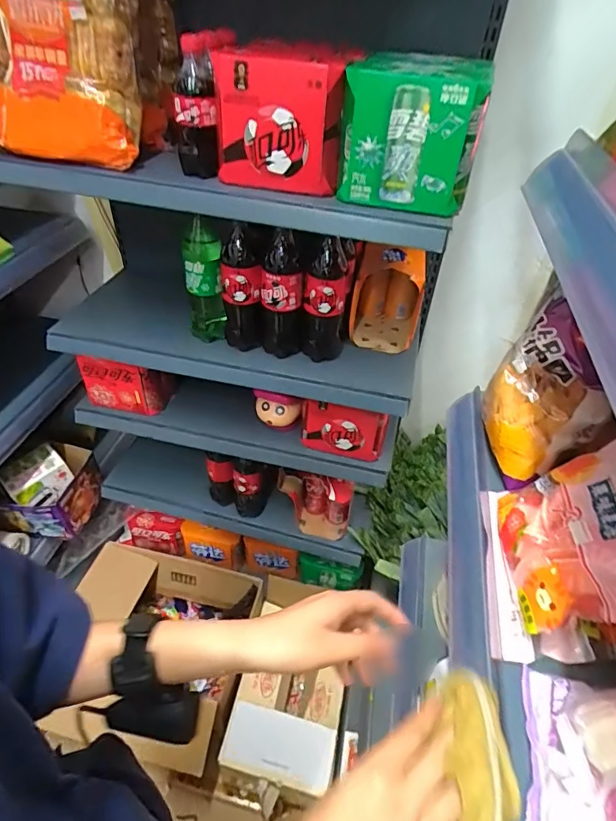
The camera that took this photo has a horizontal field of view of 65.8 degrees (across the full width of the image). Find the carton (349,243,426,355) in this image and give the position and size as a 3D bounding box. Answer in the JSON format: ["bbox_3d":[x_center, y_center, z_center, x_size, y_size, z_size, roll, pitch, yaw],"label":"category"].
[{"bbox_3d":[0.152,-0.223,0.905,0.121,0.174,0.129,10,43,6],"label":"carton"}]

